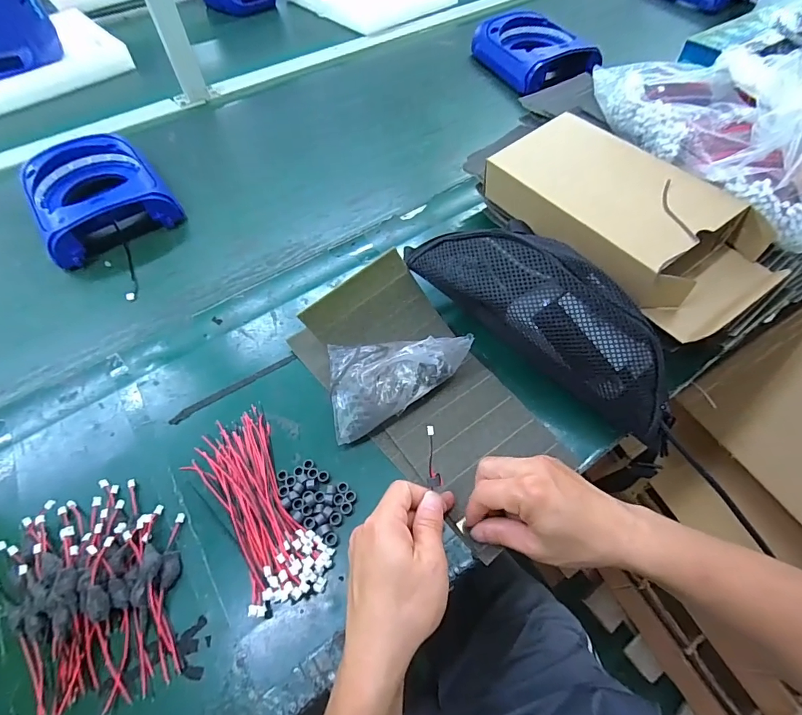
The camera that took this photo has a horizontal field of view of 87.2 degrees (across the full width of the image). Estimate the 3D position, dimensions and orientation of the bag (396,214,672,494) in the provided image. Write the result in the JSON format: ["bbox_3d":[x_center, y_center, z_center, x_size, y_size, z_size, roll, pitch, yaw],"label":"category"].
[{"bbox_3d":[0.147,-0.033,0.403,0.306,0.115,0.041,46,32,12],"label":"bag"}]

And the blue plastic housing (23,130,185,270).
[{"bbox_3d":[-0.437,-0.238,0.613,0.164,0.071,0.208,-32,60,-17],"label":"blue plastic housing"}]

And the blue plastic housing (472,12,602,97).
[{"bbox_3d":[0.255,-0.593,0.814,0.167,0.064,0.219,-20,58,-11],"label":"blue plastic housing"}]

